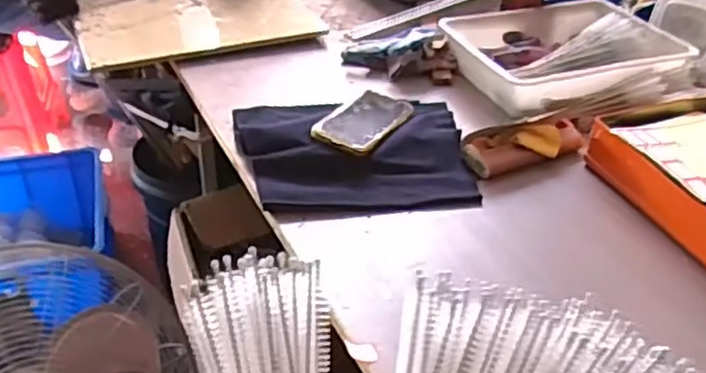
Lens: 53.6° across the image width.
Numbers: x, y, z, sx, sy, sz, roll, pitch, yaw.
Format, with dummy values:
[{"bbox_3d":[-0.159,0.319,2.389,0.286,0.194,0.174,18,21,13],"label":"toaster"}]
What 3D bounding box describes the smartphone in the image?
[{"bbox_3d":[0.018,-0.086,0.911,0.079,0.014,0.159,24,36,20],"label":"smartphone"}]

